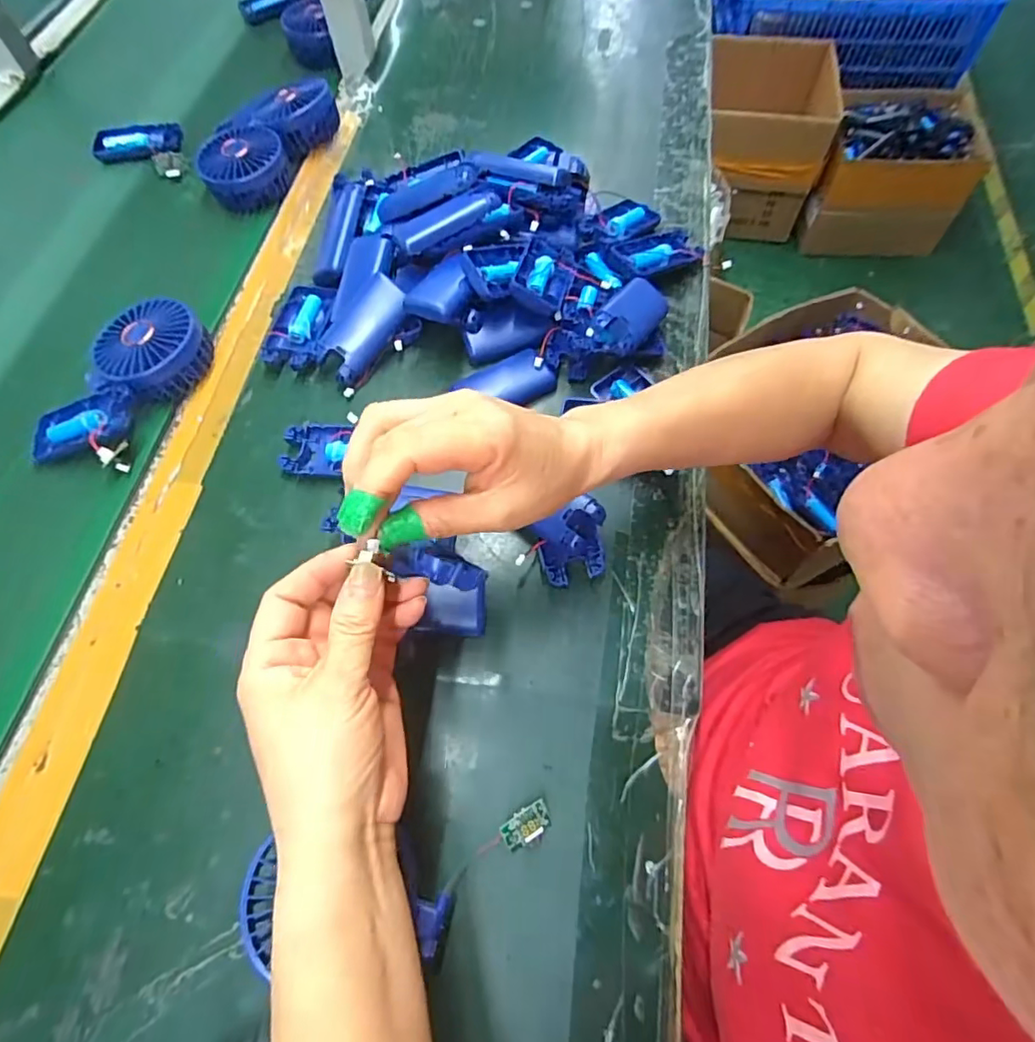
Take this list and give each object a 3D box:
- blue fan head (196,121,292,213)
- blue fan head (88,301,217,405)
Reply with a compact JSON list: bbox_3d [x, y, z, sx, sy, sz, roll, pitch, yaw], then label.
[{"bbox_3d":[-0.289,-0.381,0.604,0.087,0.034,0.104,-22,67,-11],"label":"blue fan head"},{"bbox_3d":[-0.310,-0.144,0.488,0.079,0.037,0.083,0,65,-1],"label":"blue fan head"}]

